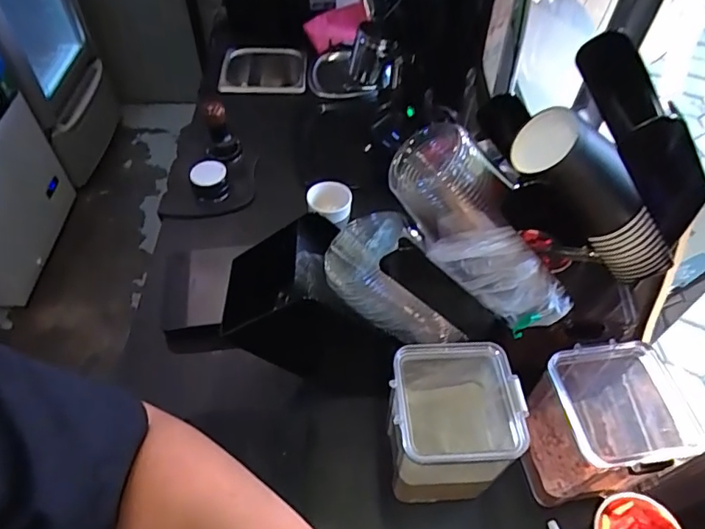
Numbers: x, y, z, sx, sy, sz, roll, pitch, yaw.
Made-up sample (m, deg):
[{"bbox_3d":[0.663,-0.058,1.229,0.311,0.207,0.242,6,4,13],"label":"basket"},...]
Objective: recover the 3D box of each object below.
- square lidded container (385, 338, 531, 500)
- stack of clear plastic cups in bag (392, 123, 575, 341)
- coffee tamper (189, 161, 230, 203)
[{"bbox_3d":[0.097,0.162,0.505,0.123,0.145,0.110,-3,52,-4],"label":"square lidded container"},{"bbox_3d":[0.107,-0.016,0.411,0.202,0.070,0.079,50,57,-16],"label":"stack of clear plastic cups in bag"},{"bbox_3d":[-0.228,-0.130,0.807,0.060,0.050,0.056,-11,53,-9],"label":"coffee tamper"}]

